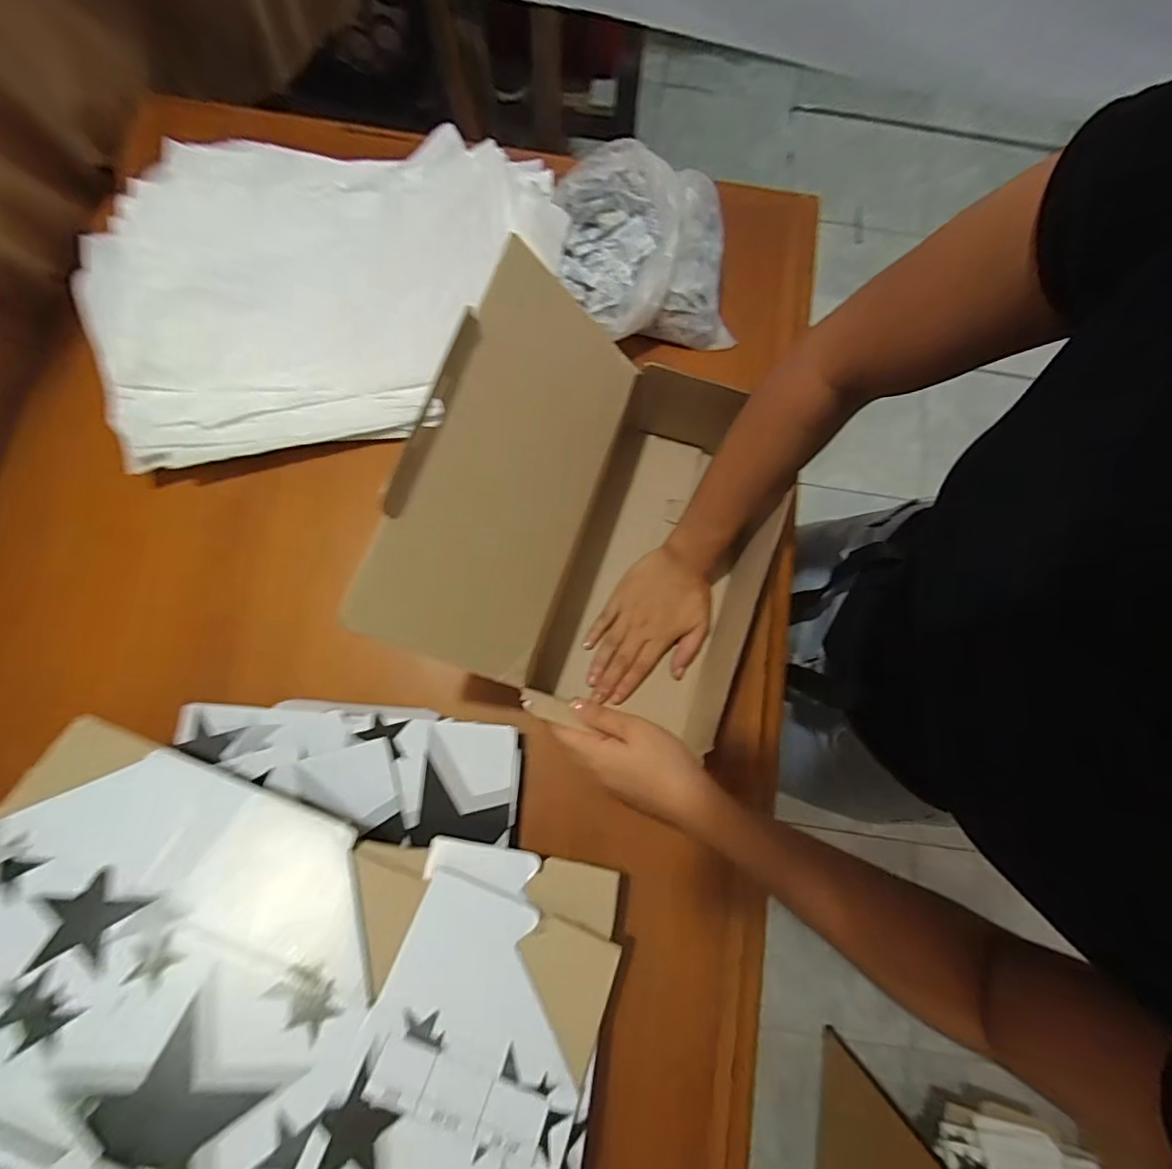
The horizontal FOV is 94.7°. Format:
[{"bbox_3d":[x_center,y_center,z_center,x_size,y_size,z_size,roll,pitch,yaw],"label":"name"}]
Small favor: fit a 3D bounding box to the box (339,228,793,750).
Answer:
[{"bbox_3d":[0.027,-0.046,0.433,0.262,0.229,0.270,18,78,3],"label":"box"}]

